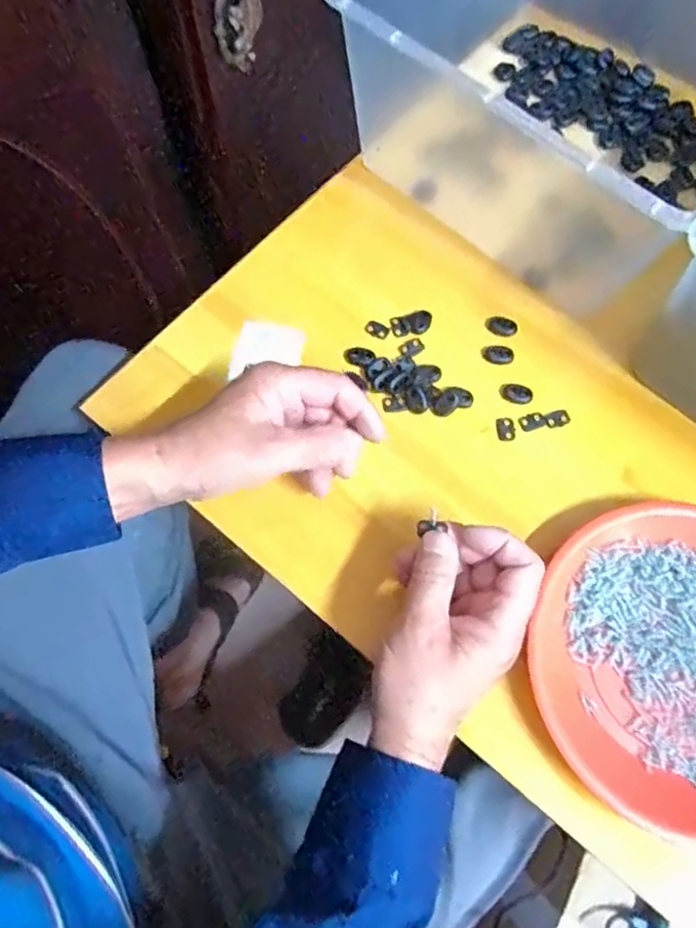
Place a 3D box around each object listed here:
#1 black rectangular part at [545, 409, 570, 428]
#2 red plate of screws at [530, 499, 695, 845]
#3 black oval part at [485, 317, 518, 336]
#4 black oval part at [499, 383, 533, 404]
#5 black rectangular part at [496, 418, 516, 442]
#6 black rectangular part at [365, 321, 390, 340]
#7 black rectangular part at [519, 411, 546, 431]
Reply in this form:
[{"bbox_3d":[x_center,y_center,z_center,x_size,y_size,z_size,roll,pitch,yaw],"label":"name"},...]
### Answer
[{"bbox_3d":[0.155,-0.033,0.453,0.017,0.004,0.012,-13,70,-6],"label":"black rectangular part"},{"bbox_3d":[0.211,0.121,0.384,0.179,0.034,0.188,0,69,-1],"label":"red plate of screws"},{"bbox_3d":[0.120,-0.107,0.479,0.024,0.004,0.017,11,69,3],"label":"black oval part"},{"bbox_3d":[0.126,-0.053,0.458,0.024,0.005,0.015,7,69,2],"label":"black oval part"},{"bbox_3d":[0.116,-0.026,0.450,0.013,0.004,0.017,-6,69,-3],"label":"black rectangular part"},{"bbox_3d":[0.023,-0.105,0.481,0.019,0.004,0.012,22,70,7],"label":"black rectangular part"},{"bbox_3d":[0.136,-0.031,0.454,0.019,0.004,0.011,-13,70,-6],"label":"black rectangular part"}]

